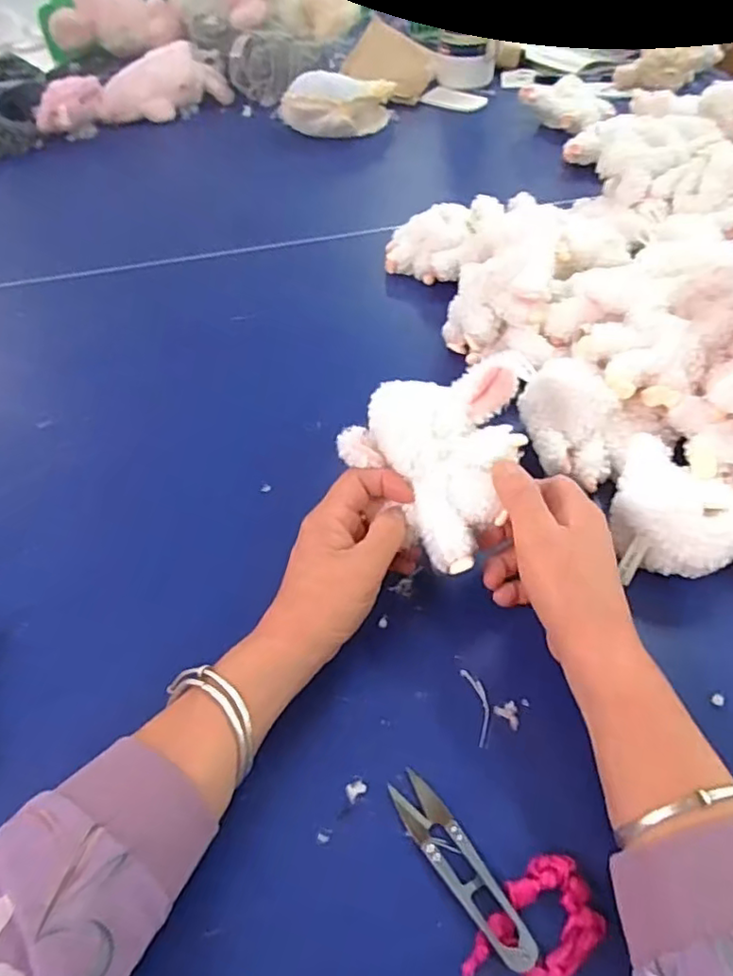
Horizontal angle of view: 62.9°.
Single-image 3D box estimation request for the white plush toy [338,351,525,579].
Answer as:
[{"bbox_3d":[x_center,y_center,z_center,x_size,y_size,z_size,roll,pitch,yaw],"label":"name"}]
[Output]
[{"bbox_3d":[0.043,-0.018,0.384,0.113,0.070,0.116,-1,51,2],"label":"white plush toy"}]

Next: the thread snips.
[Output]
[{"bbox_3d":[0.050,0.199,0.317,0.023,0.008,0.102,-32,57,-21],"label":"thread snips"}]

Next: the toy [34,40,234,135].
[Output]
[{"bbox_3d":[-0.384,-0.649,0.989,0.314,0.084,0.094,-29,56,-19],"label":"toy"}]

